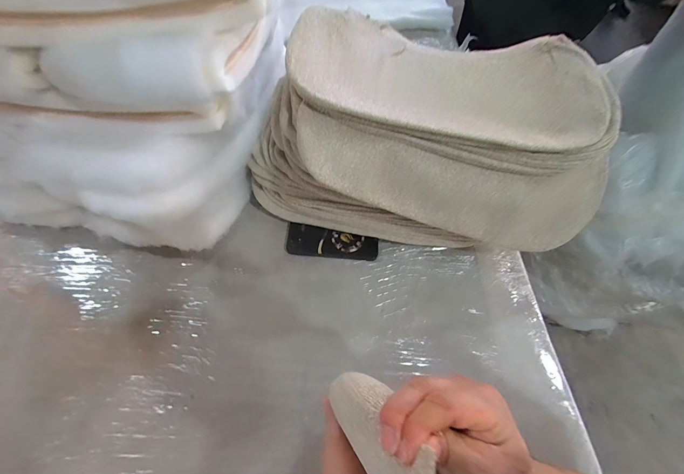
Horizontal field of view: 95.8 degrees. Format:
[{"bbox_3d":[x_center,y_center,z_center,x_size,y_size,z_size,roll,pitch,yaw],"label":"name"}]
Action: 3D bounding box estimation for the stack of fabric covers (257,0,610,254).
[{"bbox_3d":[0.126,-0.171,0.514,0.534,0.220,0.329,6,62,0],"label":"stack of fabric covers"}]

